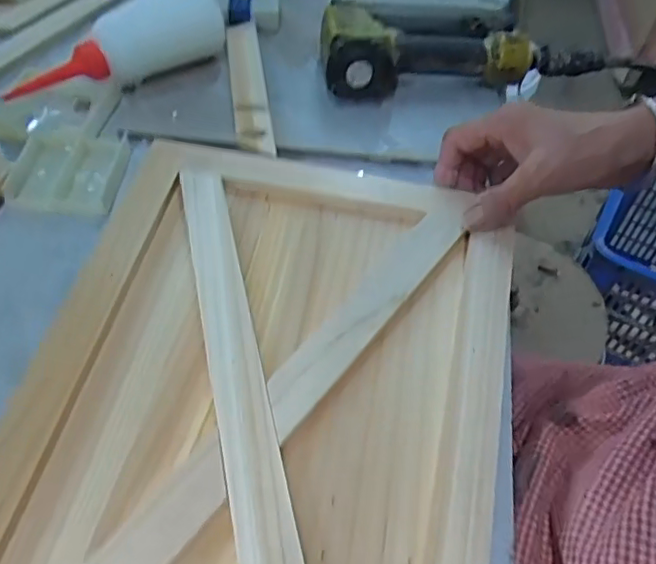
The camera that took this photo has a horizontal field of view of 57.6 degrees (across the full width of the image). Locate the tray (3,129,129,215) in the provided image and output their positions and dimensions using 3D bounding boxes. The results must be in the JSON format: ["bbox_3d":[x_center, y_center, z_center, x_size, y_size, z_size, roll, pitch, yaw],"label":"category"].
[{"bbox_3d":[-0.184,-0.081,0.421,0.071,0.015,0.086,2,48,-3],"label":"tray"}]

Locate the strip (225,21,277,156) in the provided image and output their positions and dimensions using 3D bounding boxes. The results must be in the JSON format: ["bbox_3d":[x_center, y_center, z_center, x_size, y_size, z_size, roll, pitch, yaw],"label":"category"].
[{"bbox_3d":[-0.066,-0.164,0.490,0.028,0.009,0.190,-5,49,-9],"label":"strip"}]

